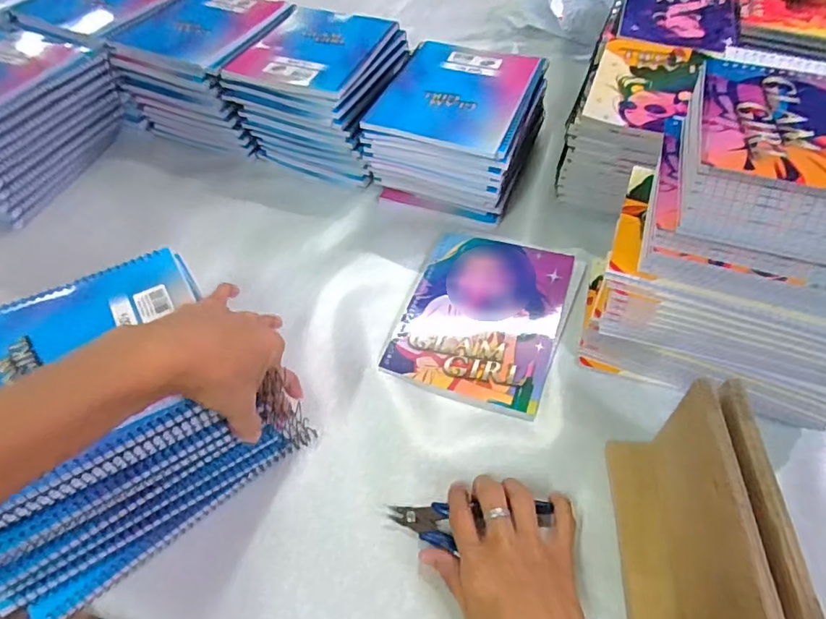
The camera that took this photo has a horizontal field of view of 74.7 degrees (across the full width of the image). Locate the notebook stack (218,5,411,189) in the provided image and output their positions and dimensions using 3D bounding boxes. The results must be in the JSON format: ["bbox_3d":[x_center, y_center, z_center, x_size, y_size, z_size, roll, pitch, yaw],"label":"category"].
[{"bbox_3d":[-0.107,-0.283,0.708,0.187,0.128,0.195,19,51,16],"label":"notebook stack"}]

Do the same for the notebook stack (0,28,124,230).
[{"bbox_3d":[-0.517,-0.227,0.655,0.217,0.124,0.221,14,50,12],"label":"notebook stack"}]

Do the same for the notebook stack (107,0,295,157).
[{"bbox_3d":[-0.263,-0.330,0.742,0.183,0.124,0.209,15,50,13],"label":"notebook stack"}]

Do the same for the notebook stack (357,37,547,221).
[{"bbox_3d":[0.050,-0.213,0.651,0.170,0.122,0.195,17,51,14],"label":"notebook stack"}]

